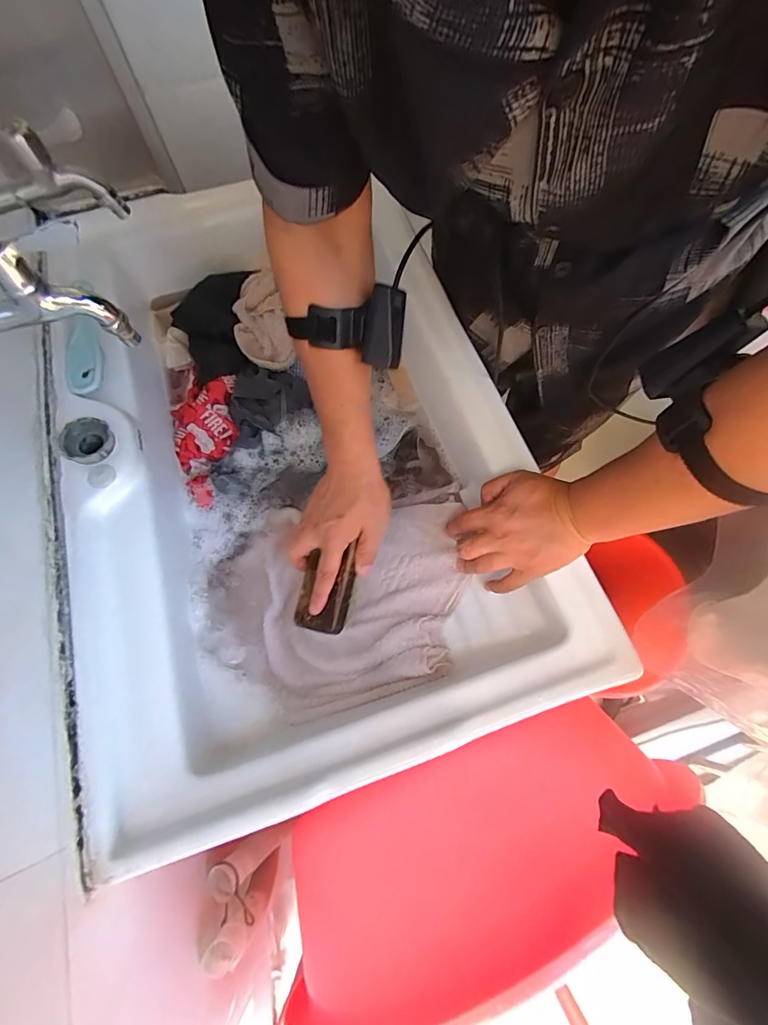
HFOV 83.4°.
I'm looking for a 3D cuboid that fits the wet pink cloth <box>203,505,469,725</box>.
[{"bbox_3d":[-0.062,0.104,0.508,0.288,0.057,0.237,4,69,3],"label":"wet pink cloth"}]

